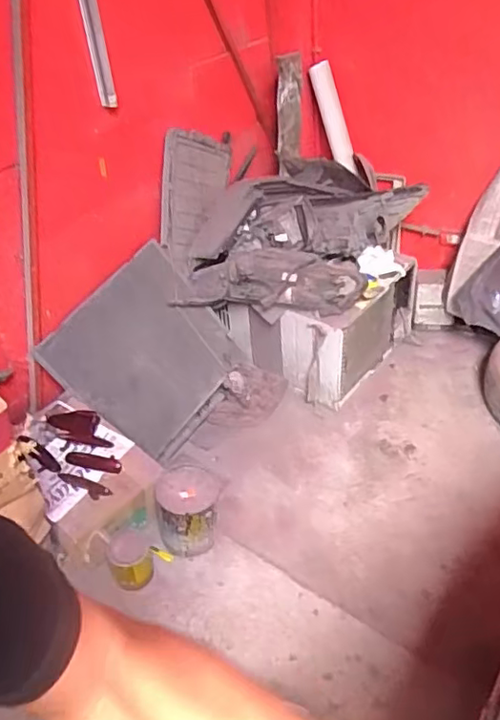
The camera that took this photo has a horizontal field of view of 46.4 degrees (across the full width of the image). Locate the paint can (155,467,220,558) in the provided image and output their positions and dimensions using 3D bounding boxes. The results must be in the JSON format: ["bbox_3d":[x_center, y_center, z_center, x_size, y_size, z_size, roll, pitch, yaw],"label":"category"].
[{"bbox_3d":[-0.162,0.407,1.571,0.170,0.211,0.144,-6,38,-1],"label":"paint can"}]

